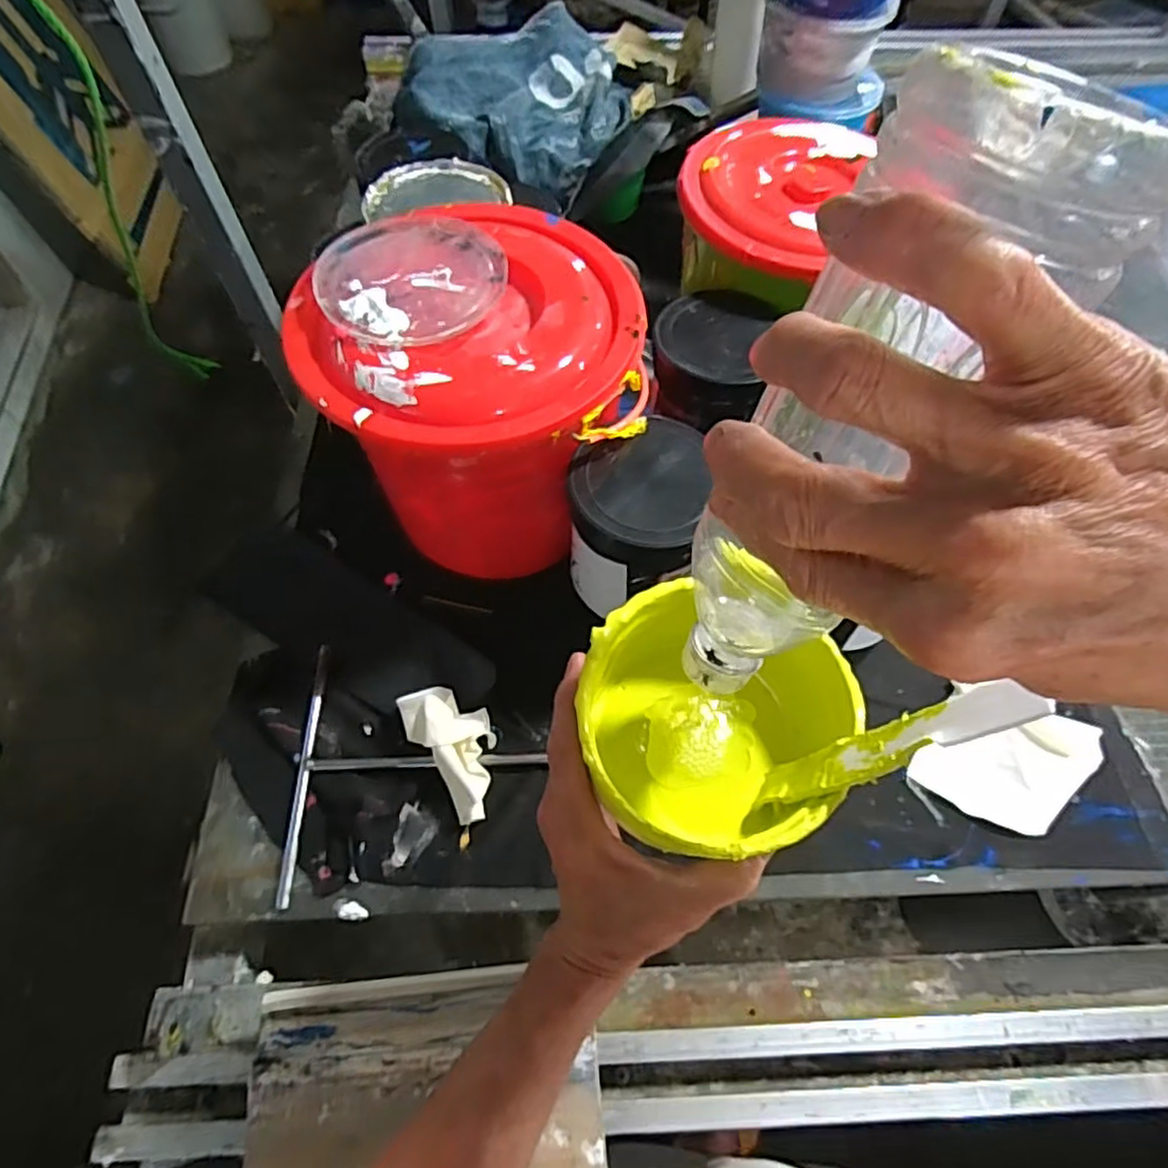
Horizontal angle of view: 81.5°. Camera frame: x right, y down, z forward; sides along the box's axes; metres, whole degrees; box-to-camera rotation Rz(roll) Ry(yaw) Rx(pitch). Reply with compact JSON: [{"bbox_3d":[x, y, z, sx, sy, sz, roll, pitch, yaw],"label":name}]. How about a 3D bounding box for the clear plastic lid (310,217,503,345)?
[{"bbox_3d":[-0.115,-0.208,0.451,0.120,0.012,0.130,0,61,0],"label":"clear plastic lid"}]

